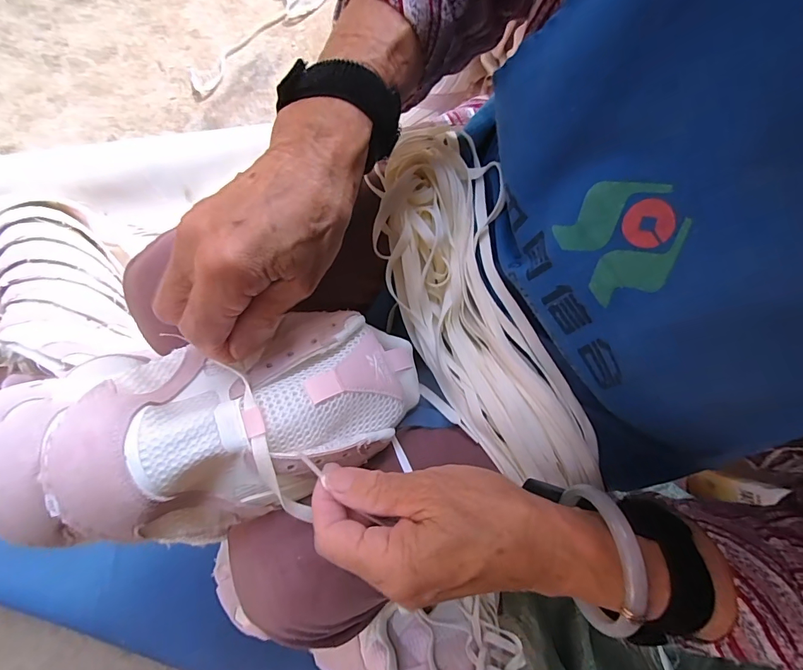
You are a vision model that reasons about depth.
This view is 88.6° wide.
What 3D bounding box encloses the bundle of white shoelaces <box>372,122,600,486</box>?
[{"bbox_3d":[0.054,-0.013,0.310,0.097,0.044,0.301,-20,88,-7],"label":"bundle of white shoelaces"}]

